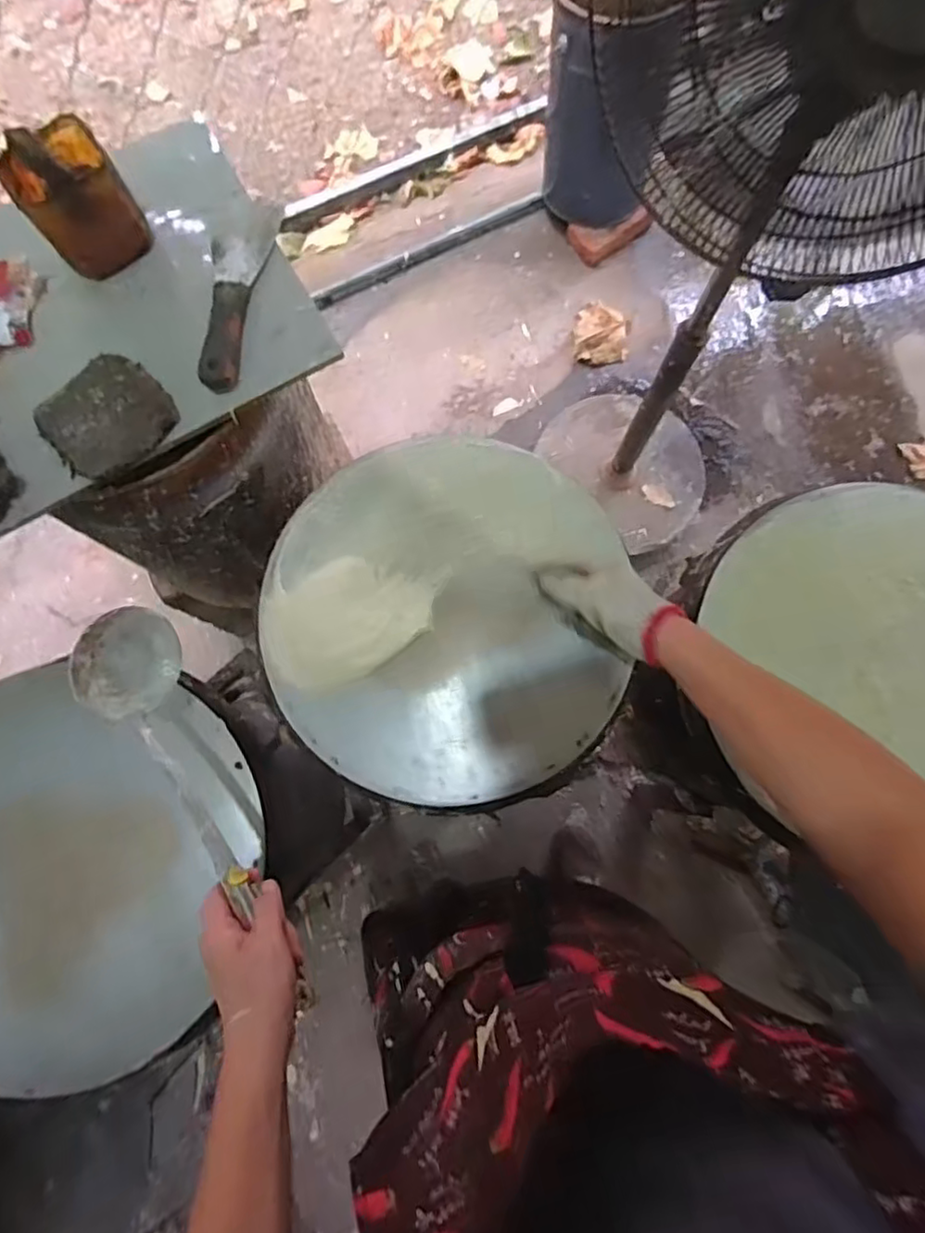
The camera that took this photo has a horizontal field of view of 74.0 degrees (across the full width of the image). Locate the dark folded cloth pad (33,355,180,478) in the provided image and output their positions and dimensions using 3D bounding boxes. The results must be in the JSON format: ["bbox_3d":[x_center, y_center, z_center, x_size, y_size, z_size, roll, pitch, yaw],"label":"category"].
[{"bbox_3d":[-0.343,-0.192,0.592,0.114,0.025,0.094,-42,79,-8],"label":"dark folded cloth pad"}]

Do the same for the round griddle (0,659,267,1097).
[{"bbox_3d":[-0.395,0.249,0.604,0.365,0.054,0.366,0,76,1],"label":"round griddle"}]

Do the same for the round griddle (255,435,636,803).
[{"bbox_3d":[-0.019,-0.006,0.637,0.363,0.043,0.368,0,76,1],"label":"round griddle"}]

